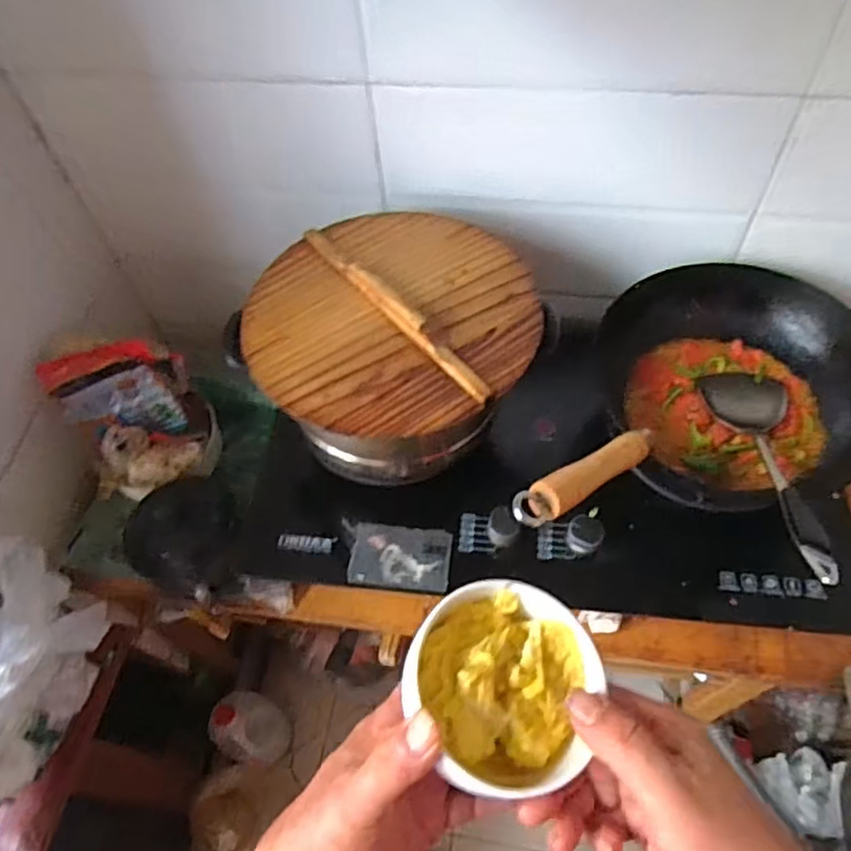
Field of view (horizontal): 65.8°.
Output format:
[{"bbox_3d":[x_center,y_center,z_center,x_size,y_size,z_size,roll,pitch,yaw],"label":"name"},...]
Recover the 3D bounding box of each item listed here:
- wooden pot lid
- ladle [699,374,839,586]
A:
[{"bbox_3d":[-0.035,-0.120,0.679,0.290,0.029,0.280,1,58,-1],"label":"wooden pot lid"},{"bbox_3d":[0.356,0.033,0.669,0.091,0.038,0.336,11,30,5],"label":"ladle"}]

